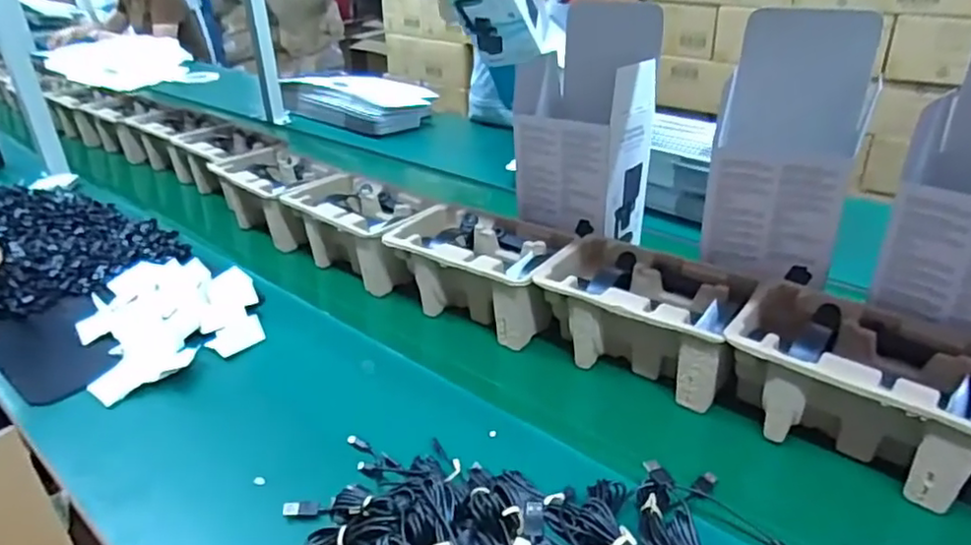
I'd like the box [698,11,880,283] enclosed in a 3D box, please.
[{"bbox_3d":[0.357,-0.150,0.758,0.151,0.267,0.113,15,30,32],"label":"box"}]

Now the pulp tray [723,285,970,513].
[{"bbox_3d":[0.361,0.111,0.625,0.225,0.105,0.142,17,31,34],"label":"pulp tray"}]

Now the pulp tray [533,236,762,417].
[{"bbox_3d":[0.183,0.053,0.744,0.224,0.105,0.138,16,31,33],"label":"pulp tray"}]

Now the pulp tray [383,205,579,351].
[{"bbox_3d":[-0.005,0.001,0.857,0.233,0.108,0.150,12,29,27],"label":"pulp tray"}]

